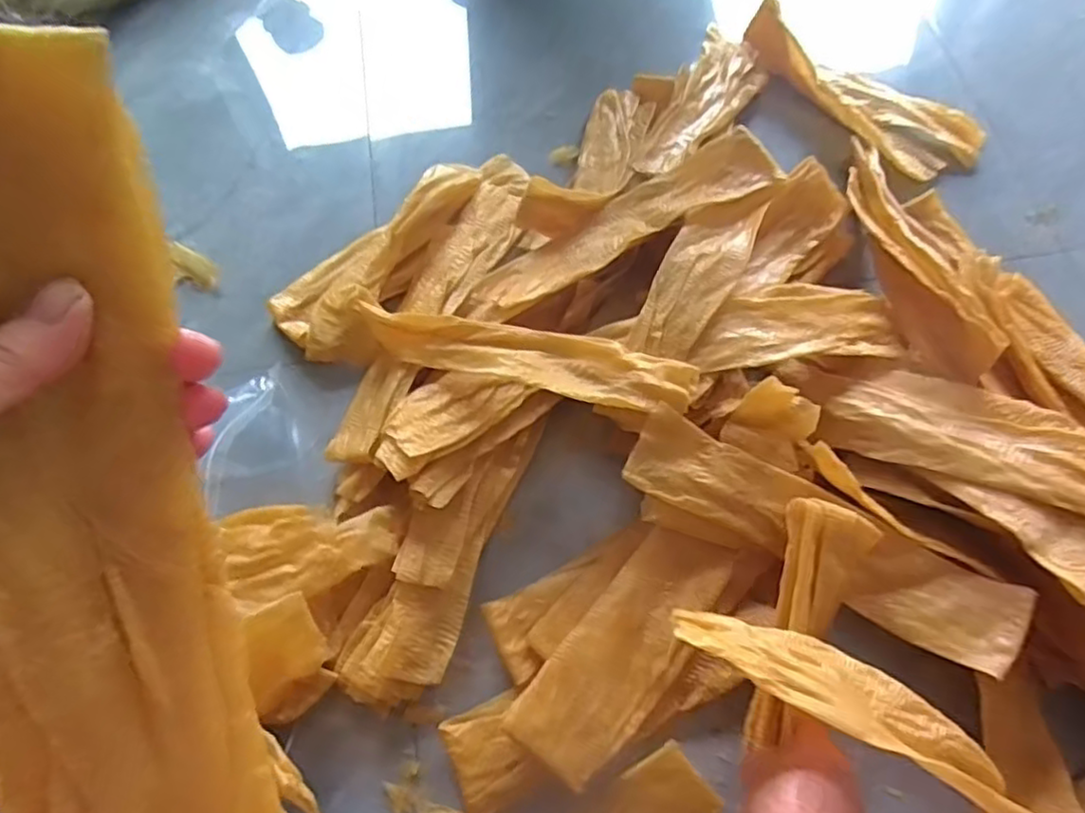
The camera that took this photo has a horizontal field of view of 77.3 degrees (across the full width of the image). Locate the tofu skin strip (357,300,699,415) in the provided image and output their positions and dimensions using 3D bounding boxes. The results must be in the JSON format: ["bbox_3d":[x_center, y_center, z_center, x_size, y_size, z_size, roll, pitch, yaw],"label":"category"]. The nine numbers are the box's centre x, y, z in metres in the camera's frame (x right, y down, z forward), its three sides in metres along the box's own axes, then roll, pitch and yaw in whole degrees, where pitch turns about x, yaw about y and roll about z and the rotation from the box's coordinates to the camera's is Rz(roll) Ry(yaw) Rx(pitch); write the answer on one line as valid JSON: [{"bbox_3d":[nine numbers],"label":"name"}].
[{"bbox_3d":[-0.026,-0.042,0.647,0.332,0.058,0.063,13,67,6],"label":"tofu skin strip"}]

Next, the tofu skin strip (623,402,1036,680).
[{"bbox_3d":[0.238,0.114,0.594,0.349,0.054,0.082,27,69,12],"label":"tofu skin strip"}]

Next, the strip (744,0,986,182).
[{"bbox_3d":[0.403,-0.412,0.876,0.143,0.042,0.329,-33,70,-13],"label":"strip"}]

